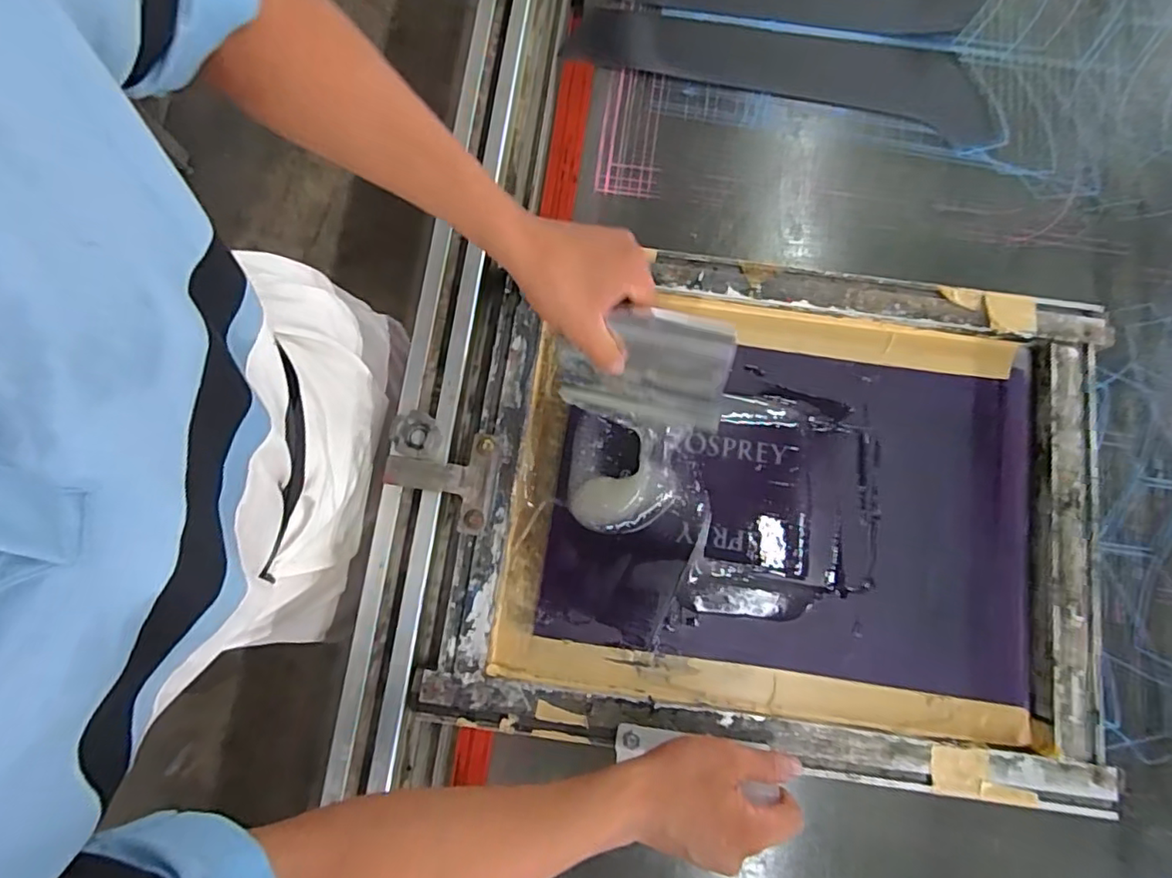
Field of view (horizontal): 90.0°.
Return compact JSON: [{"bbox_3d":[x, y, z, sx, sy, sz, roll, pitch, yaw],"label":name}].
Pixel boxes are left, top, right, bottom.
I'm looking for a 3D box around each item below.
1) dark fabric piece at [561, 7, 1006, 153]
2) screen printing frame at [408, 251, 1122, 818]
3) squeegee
[{"bbox_3d":[0.208,-0.393,0.615,0.442,0.007,0.100,14,79,2],"label":"dark fabric piece"},{"bbox_3d":[0.165,0.052,0.509,0.522,0.032,0.415,8,79,1],"label":"screen printing frame"},{"bbox_3d":[0.045,-0.052,0.472,0.135,0.131,0.018,18,57,6],"label":"squeegee"}]

